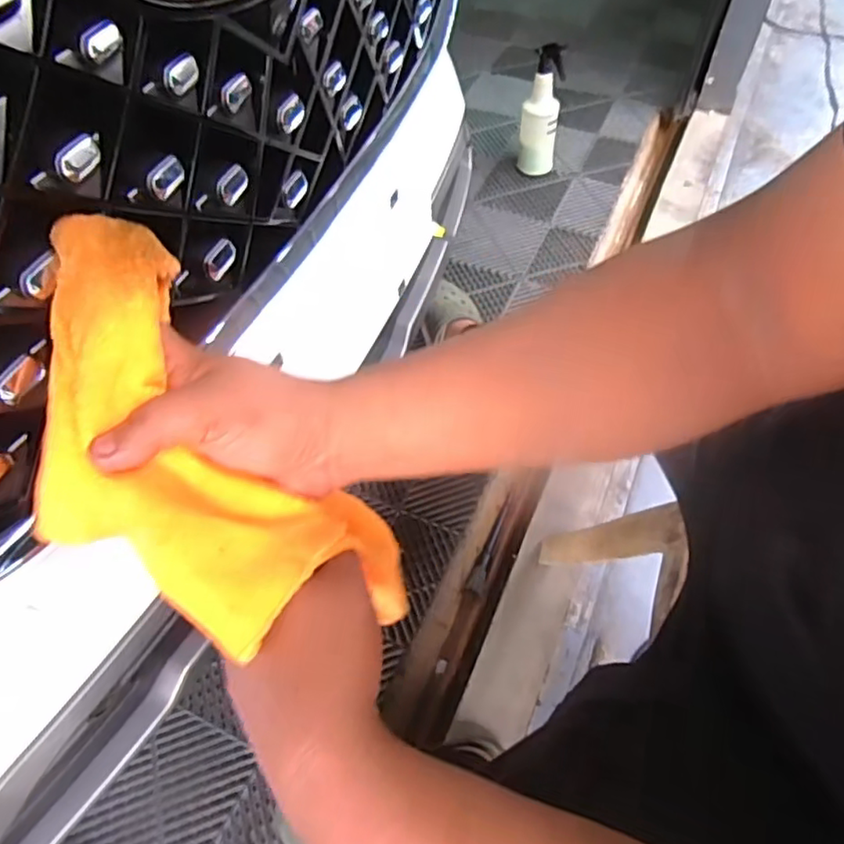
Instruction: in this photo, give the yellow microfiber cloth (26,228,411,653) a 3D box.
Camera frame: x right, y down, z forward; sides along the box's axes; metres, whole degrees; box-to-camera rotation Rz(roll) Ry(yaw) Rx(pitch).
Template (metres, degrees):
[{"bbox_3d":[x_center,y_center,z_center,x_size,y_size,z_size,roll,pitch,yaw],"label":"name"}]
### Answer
[{"bbox_3d":[-0.115,0.025,0.310,0.196,0.154,0.124,37,63,22],"label":"yellow microfiber cloth"}]

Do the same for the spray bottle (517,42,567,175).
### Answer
[{"bbox_3d":[0.278,-0.706,1.433,0.092,0.282,0.076,9,56,6],"label":"spray bottle"}]

